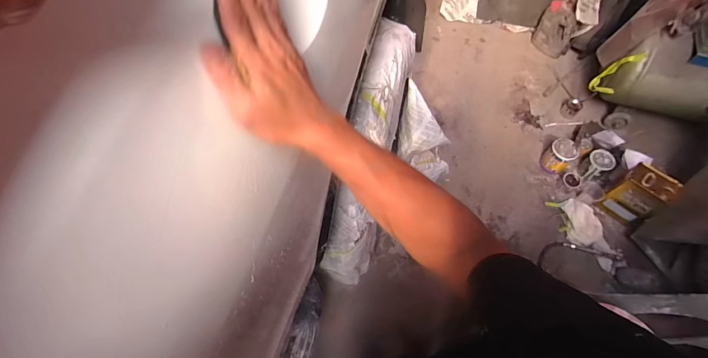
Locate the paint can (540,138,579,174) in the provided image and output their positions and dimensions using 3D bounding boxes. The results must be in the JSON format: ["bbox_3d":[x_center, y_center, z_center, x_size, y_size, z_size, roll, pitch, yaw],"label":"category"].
[{"bbox_3d":[0.945,-0.102,1.615,0.117,0.152,0.116,-1,64,1],"label":"paint can"}]

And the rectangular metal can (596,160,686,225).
[{"bbox_3d":[1.166,0.063,1.439,0.132,0.266,0.168,-38,69,-15],"label":"rectangular metal can"}]

